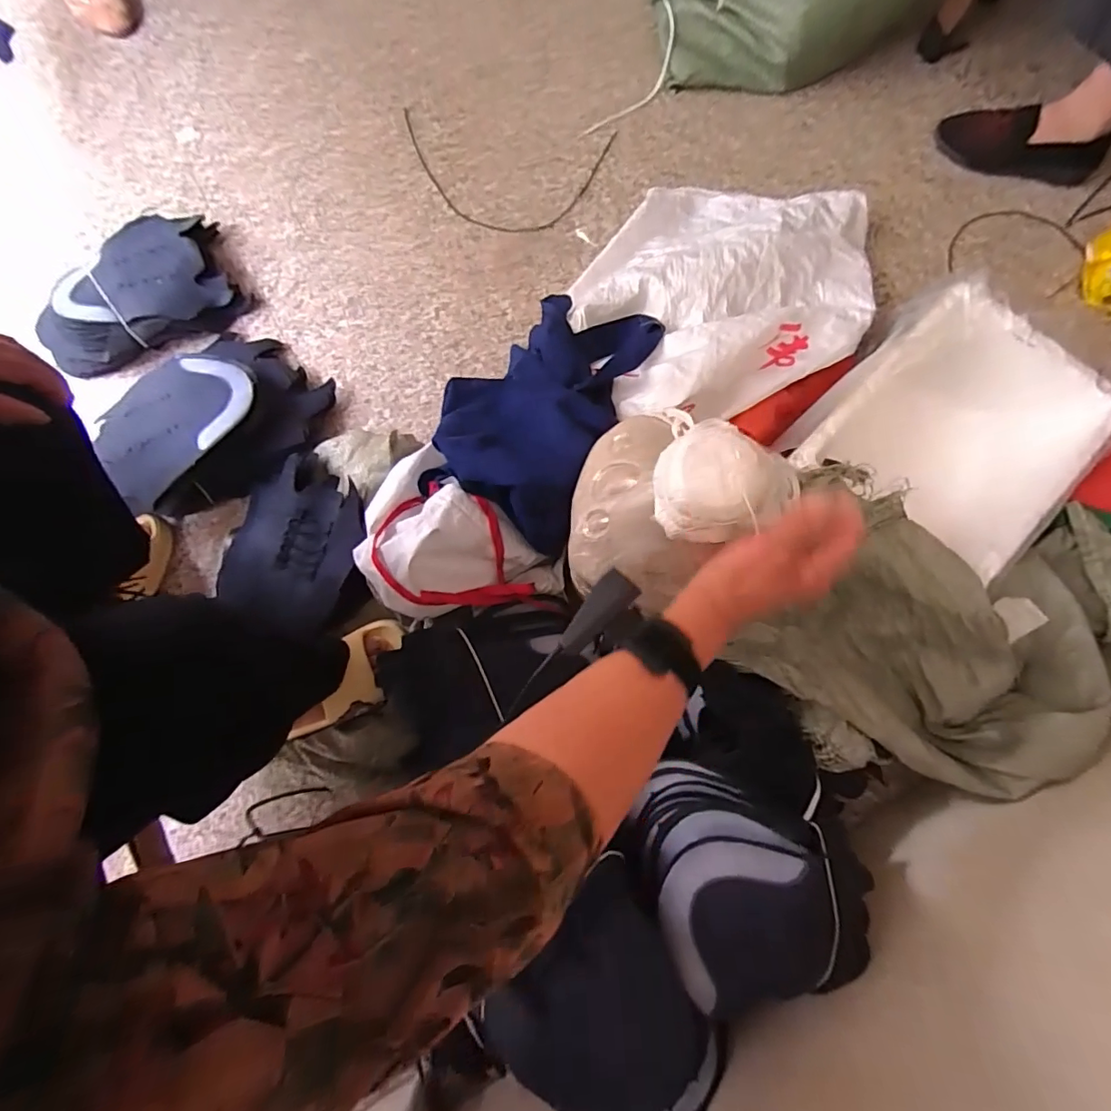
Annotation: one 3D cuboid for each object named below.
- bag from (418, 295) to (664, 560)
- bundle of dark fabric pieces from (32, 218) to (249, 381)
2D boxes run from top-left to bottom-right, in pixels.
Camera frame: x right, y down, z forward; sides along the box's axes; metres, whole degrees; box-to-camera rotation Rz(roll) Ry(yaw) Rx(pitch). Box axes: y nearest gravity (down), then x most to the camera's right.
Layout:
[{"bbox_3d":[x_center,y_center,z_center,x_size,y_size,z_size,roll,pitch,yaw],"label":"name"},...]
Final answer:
[{"bbox_3d":[-0.019,-0.201,0.670,0.211,0.116,0.380,22,56,6],"label":"bag"},{"bbox_3d":[-0.673,-0.429,0.835,0.312,0.081,0.219,-20,79,-3],"label":"bundle of dark fabric pieces"}]

